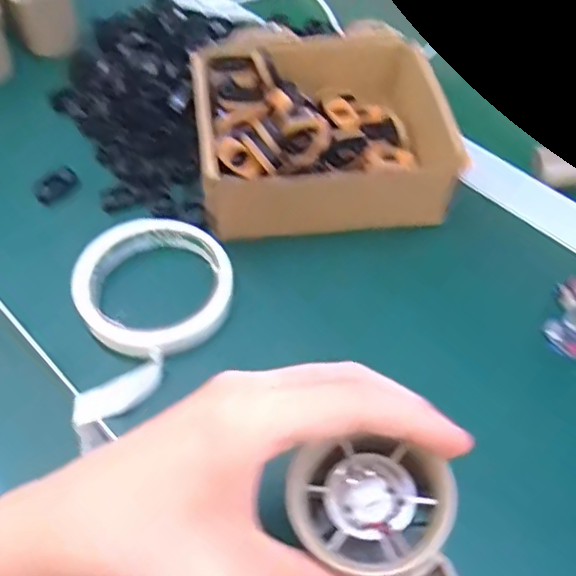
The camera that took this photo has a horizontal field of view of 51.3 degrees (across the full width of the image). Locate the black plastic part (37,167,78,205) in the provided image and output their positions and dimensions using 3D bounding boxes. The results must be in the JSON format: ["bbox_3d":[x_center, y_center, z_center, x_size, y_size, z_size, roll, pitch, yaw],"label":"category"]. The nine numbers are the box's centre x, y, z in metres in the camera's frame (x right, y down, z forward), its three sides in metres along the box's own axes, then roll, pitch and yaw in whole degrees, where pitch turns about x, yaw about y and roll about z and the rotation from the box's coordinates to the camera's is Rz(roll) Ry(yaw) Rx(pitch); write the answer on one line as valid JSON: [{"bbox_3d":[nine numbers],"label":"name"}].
[{"bbox_3d":[-0.162,-0.072,0.421,0.030,0.013,0.014,-37,63,-26],"label":"black plastic part"}]

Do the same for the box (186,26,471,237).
[{"bbox_3d":[0.027,-0.118,0.429,0.178,0.050,0.160,-5,54,-8],"label":"box"}]

